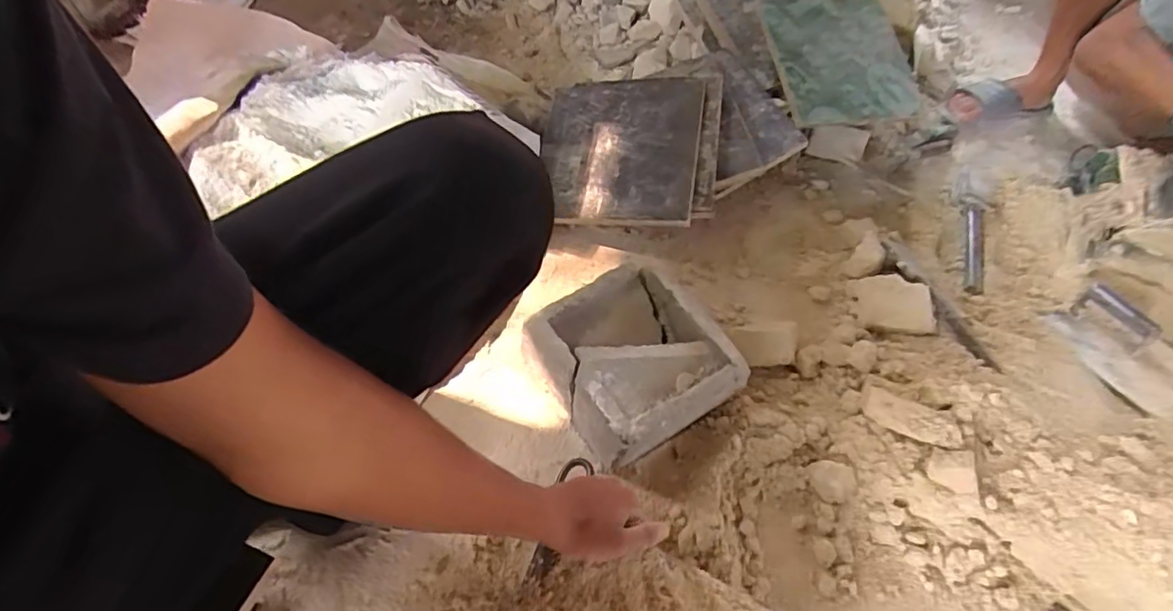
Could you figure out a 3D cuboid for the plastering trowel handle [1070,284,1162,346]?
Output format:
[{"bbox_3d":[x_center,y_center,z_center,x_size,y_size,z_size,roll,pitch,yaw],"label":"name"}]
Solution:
[{"bbox_3d":[0.764,0.013,0.812,0.033,0.053,0.107,-9,33,-9],"label":"plastering trowel handle"}]

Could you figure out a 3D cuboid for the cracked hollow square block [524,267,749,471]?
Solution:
[{"bbox_3d":[0.059,0.073,0.714,0.200,0.107,0.212,-31,69,-22],"label":"cracked hollow square block"}]

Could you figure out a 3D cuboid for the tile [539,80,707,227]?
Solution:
[{"bbox_3d":[0.049,-0.246,0.882,0.246,0.024,0.254,5,72,13],"label":"tile"}]

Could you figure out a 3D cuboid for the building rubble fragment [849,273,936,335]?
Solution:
[{"bbox_3d":[0.434,-0.002,0.802,0.100,0.022,0.084,-3,68,25],"label":"building rubble fragment"}]

